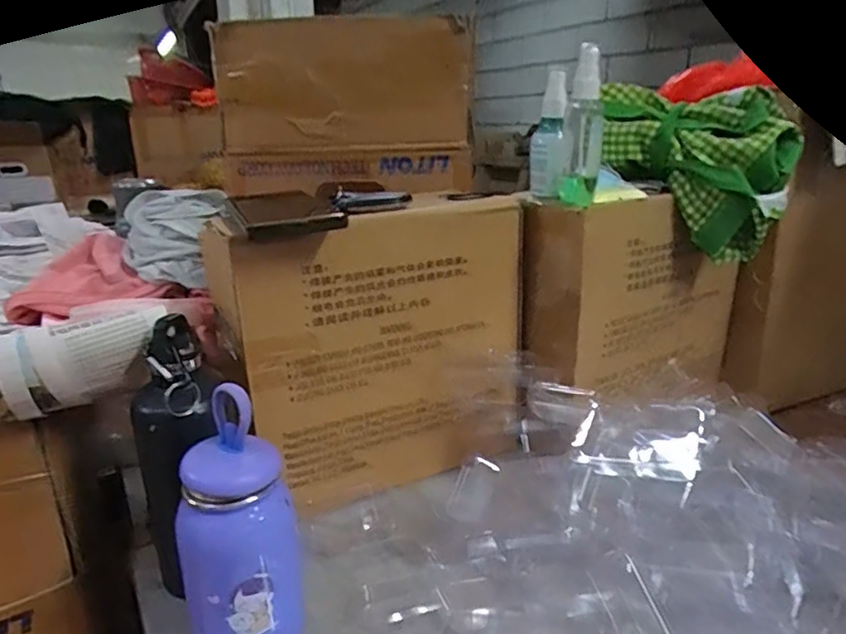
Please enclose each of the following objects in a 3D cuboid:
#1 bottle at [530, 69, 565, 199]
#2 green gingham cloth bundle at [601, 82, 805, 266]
[{"bbox_3d":[0.121,-0.175,0.576,0.030,0.114,0.031,2,20,9],"label":"bottle"},{"bbox_3d":[0.275,-0.151,0.614,0.185,0.153,0.082,9,22,27],"label":"green gingham cloth bundle"}]

